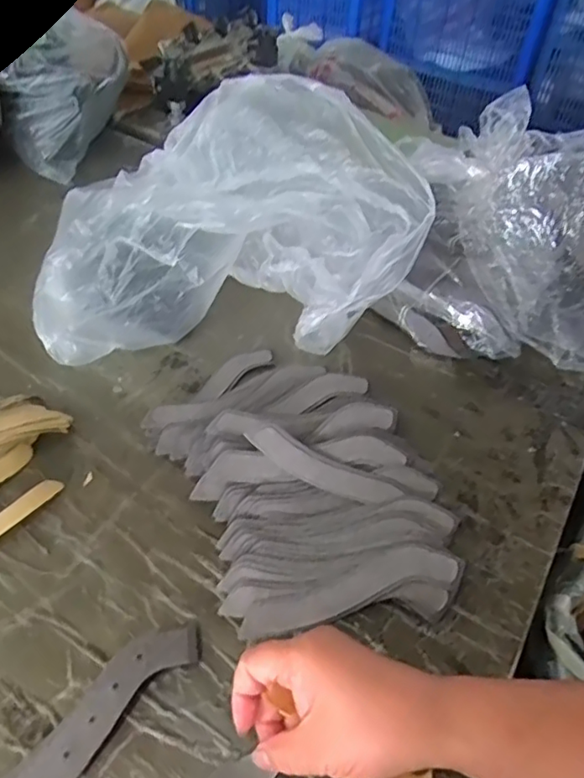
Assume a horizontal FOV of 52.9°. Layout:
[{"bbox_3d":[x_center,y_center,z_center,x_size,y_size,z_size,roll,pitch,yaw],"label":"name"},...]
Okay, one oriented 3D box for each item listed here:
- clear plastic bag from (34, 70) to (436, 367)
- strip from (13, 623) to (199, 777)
[{"bbox_3d":[-0.073,-0.178,0.599,0.367,0.203,0.260,-1,46,-7],"label":"clear plastic bag"},{"bbox_3d":[-0.125,0.205,0.358,0.037,0.011,0.160,36,52,25],"label":"strip"}]

